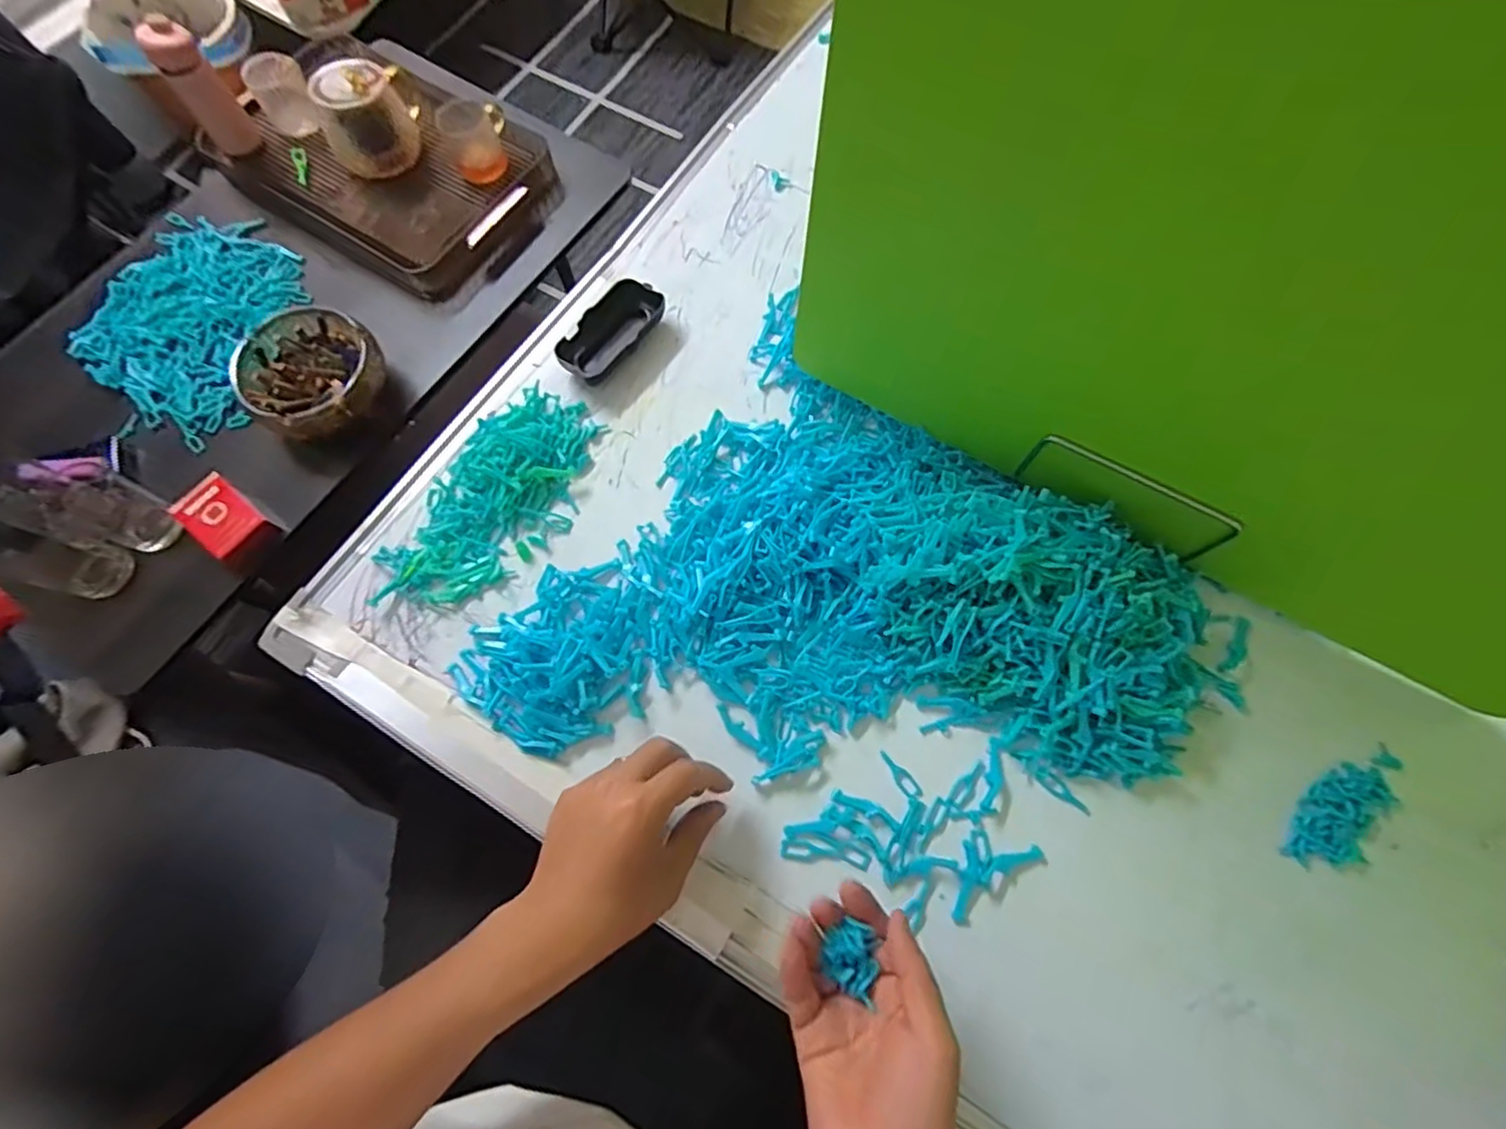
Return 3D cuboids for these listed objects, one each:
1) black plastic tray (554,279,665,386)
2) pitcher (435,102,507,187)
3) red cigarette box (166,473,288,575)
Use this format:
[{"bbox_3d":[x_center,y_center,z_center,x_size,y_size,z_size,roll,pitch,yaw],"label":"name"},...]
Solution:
[{"bbox_3d":[-0.129,-0.213,0.592,0.053,0.023,0.107,33,72,12],"label":"black plastic tray"},{"bbox_3d":[-0.327,-0.497,0.755,0.070,0.056,0.059,0,72,1],"label":"pitcher"},{"bbox_3d":[-0.534,-0.045,0.655,0.101,0.029,0.063,33,75,11],"label":"red cigarette box"}]

